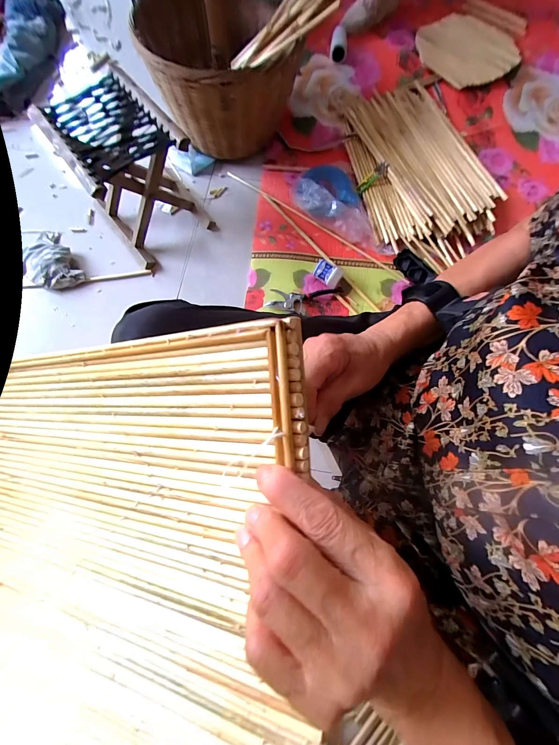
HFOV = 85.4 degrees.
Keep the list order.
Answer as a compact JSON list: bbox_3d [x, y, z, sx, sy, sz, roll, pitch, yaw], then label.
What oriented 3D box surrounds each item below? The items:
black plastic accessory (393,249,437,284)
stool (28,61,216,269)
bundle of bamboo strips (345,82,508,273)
[{"bbox_3d":[0.347,-0.271,0.779,0.053,0.035,0.104,-39,76,-13],"label":"black plastic accessory"},{"bbox_3d":[-0.337,-0.457,0.709,0.228,0.254,0.241,-37,76,-12],"label":"stool"},{"bbox_3d":[0.394,-0.574,0.849,0.375,0.038,0.577,-12,70,-9],"label":"bundle of bamboo strips"}]

